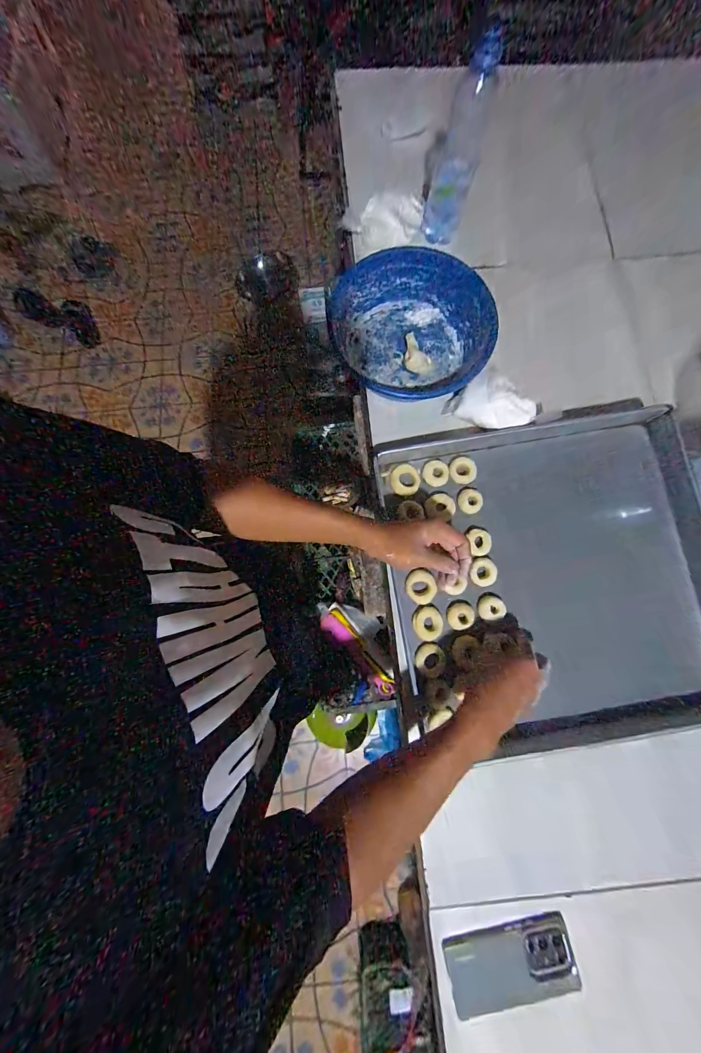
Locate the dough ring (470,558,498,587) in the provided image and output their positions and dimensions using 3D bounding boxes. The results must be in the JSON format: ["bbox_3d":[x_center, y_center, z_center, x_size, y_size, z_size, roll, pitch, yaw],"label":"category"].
[{"bbox_3d":[0.206,0.072,0.524,0.037,0.011,0.043,23,79,5],"label":"dough ring"}]

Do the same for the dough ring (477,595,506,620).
[{"bbox_3d":[0.213,0.123,0.514,0.037,0.012,0.034,0,78,1],"label":"dough ring"}]

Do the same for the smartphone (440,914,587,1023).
[{"bbox_3d":[0.209,0.570,0.443,0.162,0.015,0.082,-15,68,3],"label":"smartphone"}]

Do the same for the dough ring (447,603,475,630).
[{"bbox_3d":[0.167,0.136,0.514,0.043,0.011,0.037,-12,78,-2],"label":"dough ring"}]

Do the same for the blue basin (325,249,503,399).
[{"bbox_3d":[0.110,-0.331,0.577,0.273,0.069,0.244,0,78,1],"label":"blue basin"}]

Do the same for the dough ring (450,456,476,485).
[{"bbox_3d":[0.181,-0.090,0.545,0.039,0.012,0.042,0,78,1],"label":"dough ring"}]

